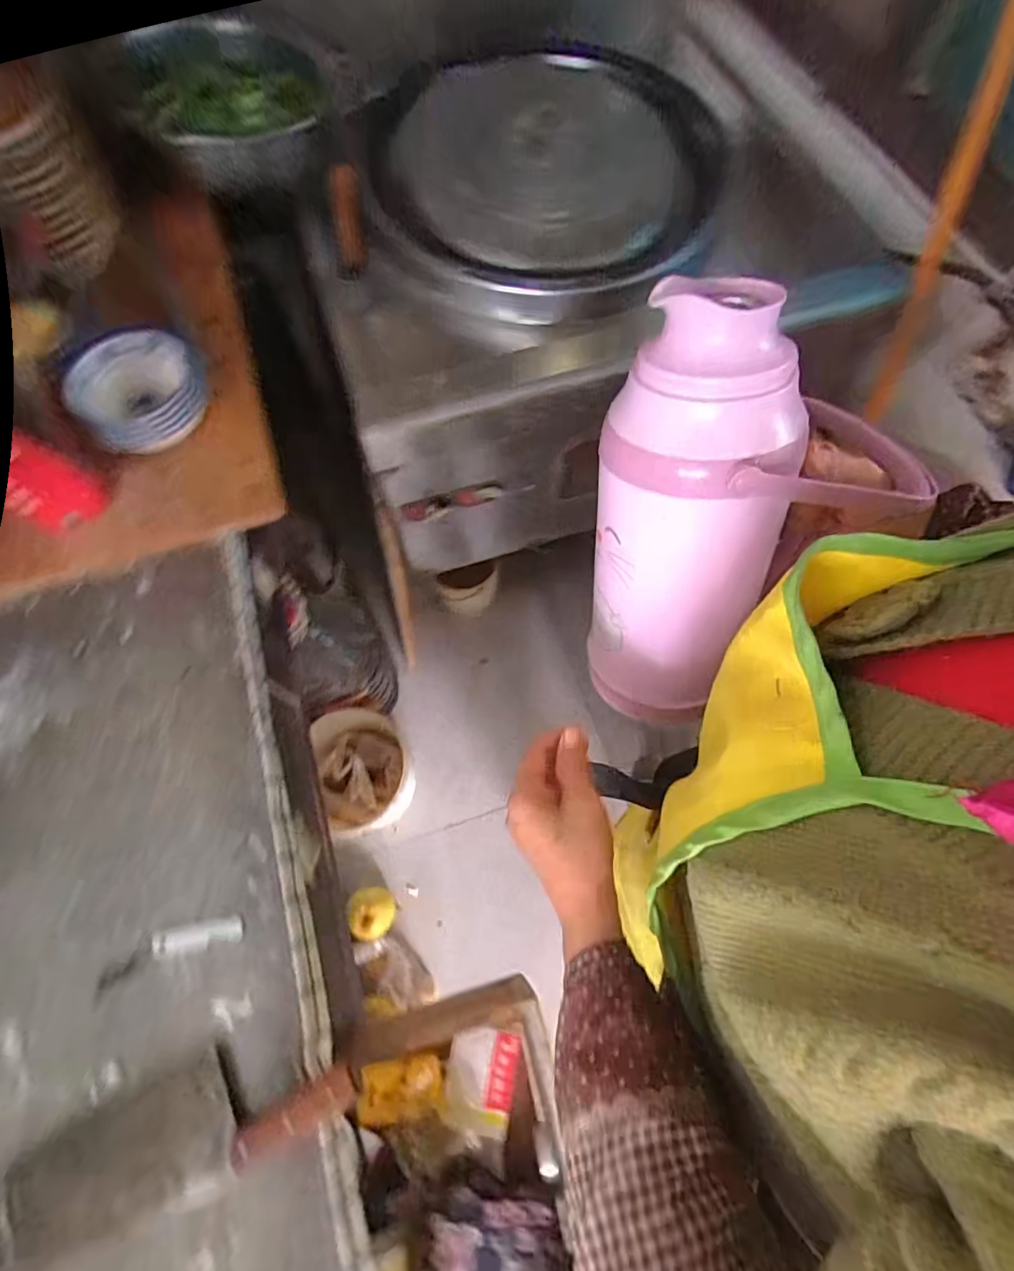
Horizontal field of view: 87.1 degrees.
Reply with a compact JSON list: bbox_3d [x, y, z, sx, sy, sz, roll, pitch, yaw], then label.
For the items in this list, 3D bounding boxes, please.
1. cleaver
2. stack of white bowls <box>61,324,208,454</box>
[{"bbox_3d":[-0.284,0.429,0.454,0.280,0.029,0.100,-26,70,-9],"label":"cleaver"},{"bbox_3d":[-0.475,-0.322,0.684,0.155,0.079,0.155,-41,73,-14],"label":"stack of white bowls"}]

